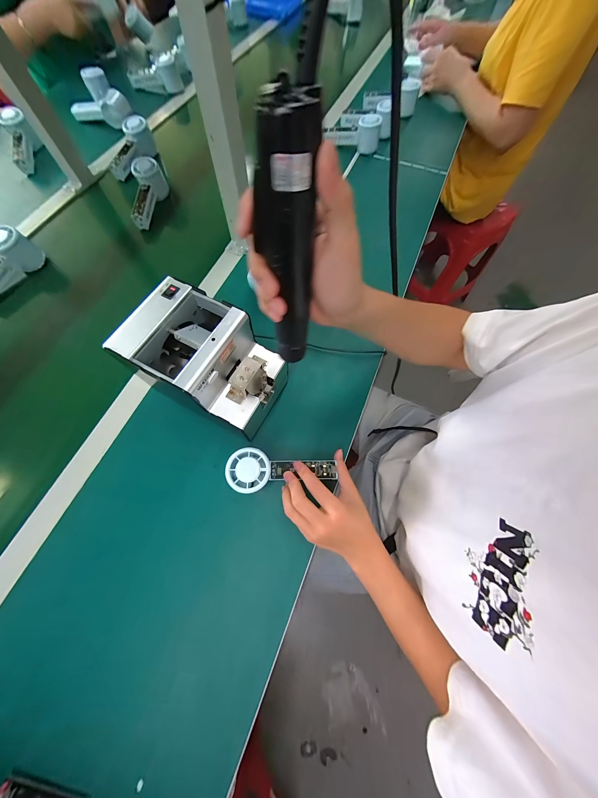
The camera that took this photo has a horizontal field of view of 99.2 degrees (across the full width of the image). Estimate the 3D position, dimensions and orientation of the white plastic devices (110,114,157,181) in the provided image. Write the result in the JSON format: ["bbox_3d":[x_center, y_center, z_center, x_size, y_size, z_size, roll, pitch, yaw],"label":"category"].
[{"bbox_3d":[-0.413,-0.603,0.616,0.048,0.062,0.135,11,70,2],"label":"white plastic devices"}]

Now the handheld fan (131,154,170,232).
[{"bbox_3d":[-0.339,-0.459,0.566,0.055,0.060,0.146,-3,70,-2],"label":"handheld fan"}]

